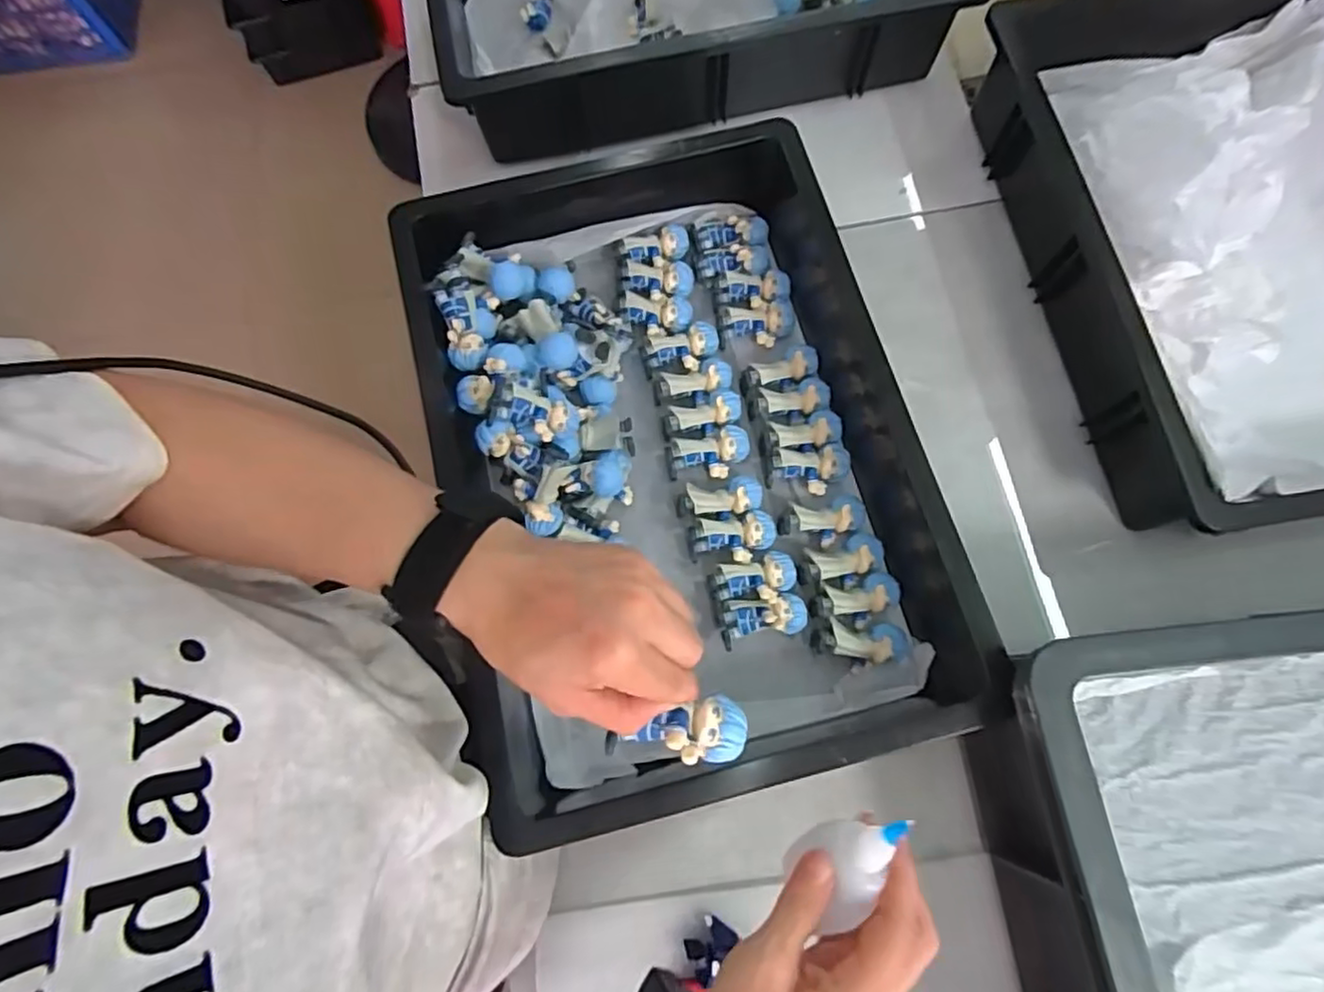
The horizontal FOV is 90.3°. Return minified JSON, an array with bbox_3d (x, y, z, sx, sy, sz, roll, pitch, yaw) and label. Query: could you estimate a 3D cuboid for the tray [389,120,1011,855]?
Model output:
[{"bbox_3d":[0.013,-0.040,0.478,0.339,0.090,0.459,-14,73,-2],"label":"tray"}]

